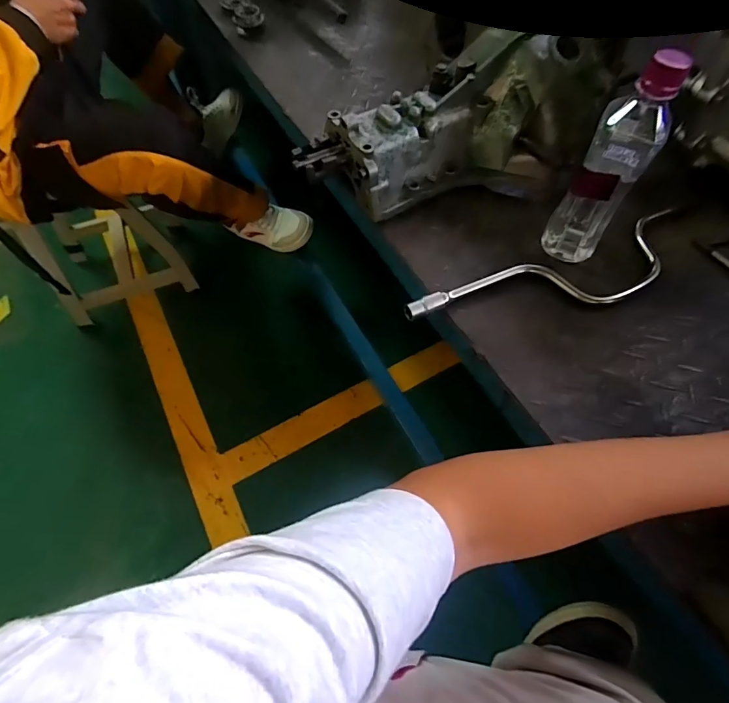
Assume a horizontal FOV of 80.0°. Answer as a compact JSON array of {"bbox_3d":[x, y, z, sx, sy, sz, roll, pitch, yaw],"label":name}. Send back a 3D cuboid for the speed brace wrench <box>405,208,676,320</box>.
[{"bbox_3d":[0.216,-0.078,0.473,0.353,0.023,0.082,-20,61,-11],"label":"speed brace wrench"}]

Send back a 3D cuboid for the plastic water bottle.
[{"bbox_3d":[0.240,-0.179,0.425,0.060,0.201,0.060,32,65,18],"label":"plastic water bottle"}]

